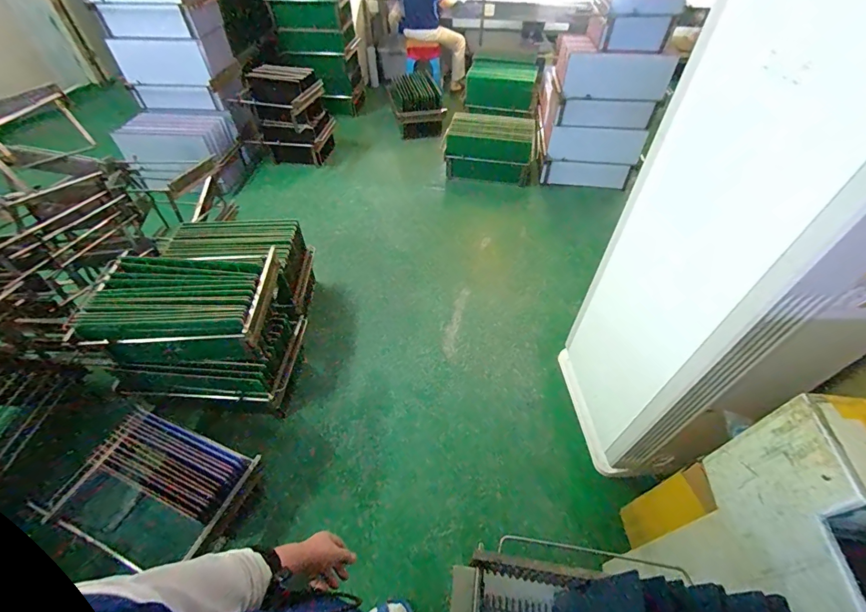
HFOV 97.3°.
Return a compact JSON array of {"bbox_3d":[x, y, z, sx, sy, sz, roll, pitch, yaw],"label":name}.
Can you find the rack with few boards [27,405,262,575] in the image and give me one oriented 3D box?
[{"bbox_3d":[-0.908,0.659,1.304,0.563,0.269,0.399,15,51,13],"label":"rack with few boards"}]

